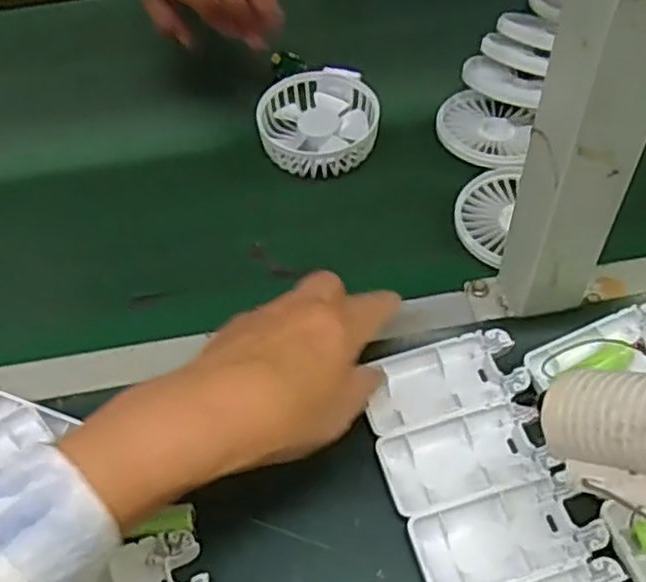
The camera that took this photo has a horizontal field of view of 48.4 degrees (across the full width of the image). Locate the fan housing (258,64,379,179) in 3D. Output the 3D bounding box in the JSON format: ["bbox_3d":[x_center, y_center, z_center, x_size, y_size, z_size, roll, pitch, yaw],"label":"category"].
[{"bbox_3d":[-0.003,-0.130,0.558,0.088,0.031,0.097,-1,57,4],"label":"fan housing"}]

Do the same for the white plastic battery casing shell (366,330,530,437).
[{"bbox_3d":[0.070,0.052,0.413,0.092,0.009,0.045,-15,57,-5],"label":"white plastic battery casing shell"}]

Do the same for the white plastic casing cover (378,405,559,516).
[{"bbox_3d":[0.080,0.092,0.398,0.093,0.019,0.044,-15,57,-6],"label":"white plastic casing cover"}]

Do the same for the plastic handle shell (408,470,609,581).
[{"bbox_3d":[0.093,0.125,0.365,0.091,0.011,0.044,-16,57,-6],"label":"plastic handle shell"}]

